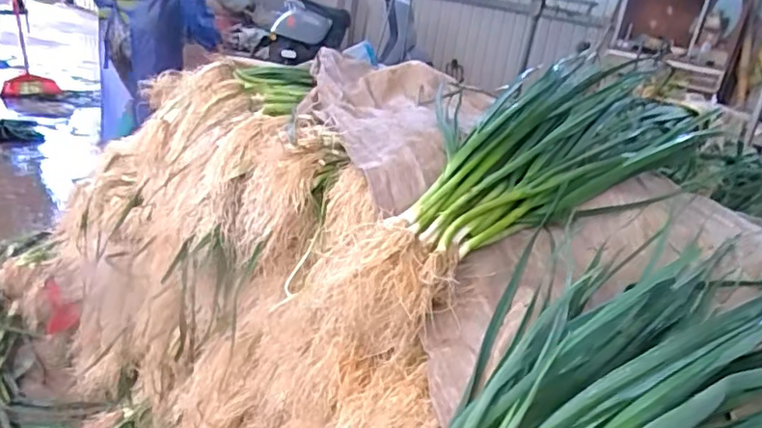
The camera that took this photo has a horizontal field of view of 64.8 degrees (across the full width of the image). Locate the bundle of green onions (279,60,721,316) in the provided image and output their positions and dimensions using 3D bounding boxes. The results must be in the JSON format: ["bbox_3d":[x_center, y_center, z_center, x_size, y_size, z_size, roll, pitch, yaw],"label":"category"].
[{"bbox_3d":[0.200,-0.064,0.724,0.630,0.105,0.189,-31,39,-32],"label":"bundle of green onions"}]

